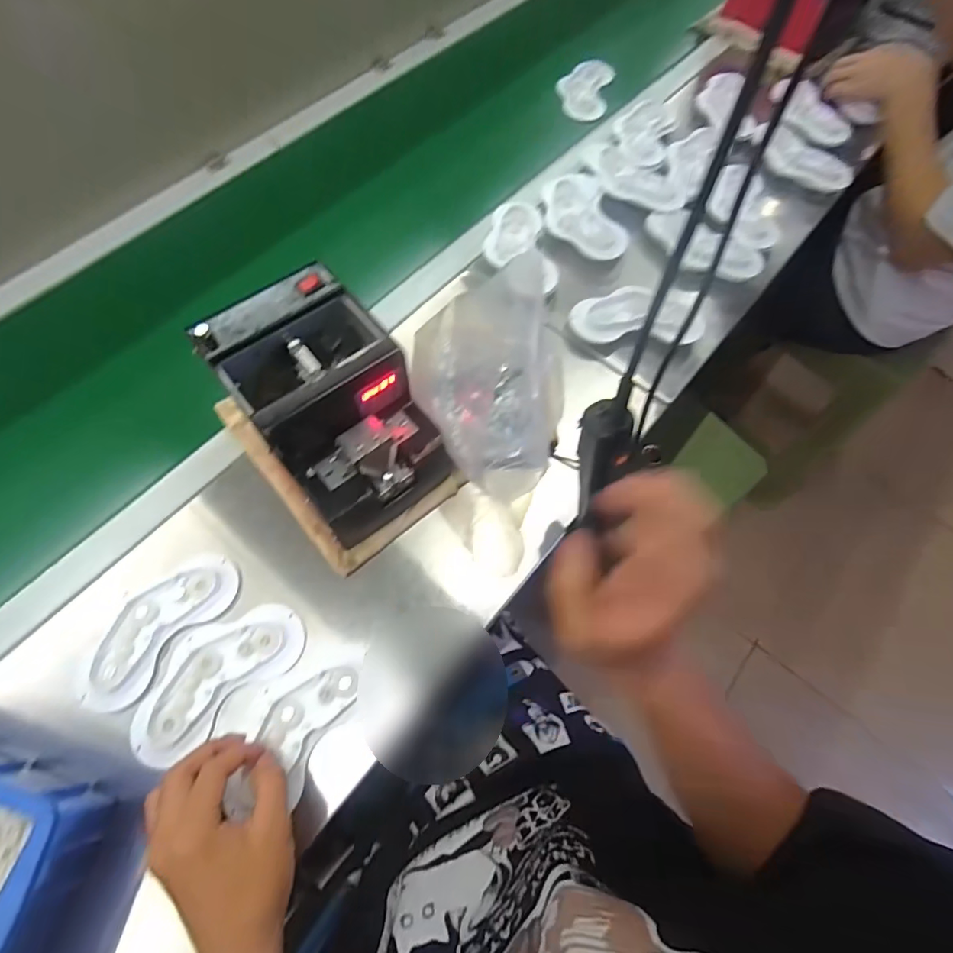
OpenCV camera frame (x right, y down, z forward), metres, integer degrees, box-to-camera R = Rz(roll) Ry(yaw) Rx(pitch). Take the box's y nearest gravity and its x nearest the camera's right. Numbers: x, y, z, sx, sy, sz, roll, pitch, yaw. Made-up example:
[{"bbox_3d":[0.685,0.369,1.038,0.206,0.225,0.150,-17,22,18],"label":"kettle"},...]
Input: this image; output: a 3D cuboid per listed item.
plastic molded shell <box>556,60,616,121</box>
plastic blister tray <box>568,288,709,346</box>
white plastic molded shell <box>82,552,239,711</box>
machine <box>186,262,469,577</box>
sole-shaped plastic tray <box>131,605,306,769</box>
[{"bbox_3d":[0.172,-0.619,0.792,0.083,0.016,0.138,15,66,4],"label":"plastic molded shell"},{"bbox_3d":[0.187,-0.189,0.584,0.151,0.024,0.070,-1,66,-3],"label":"plastic blister tray"},{"bbox_3d":[-0.278,0.128,0.435,0.064,0.014,0.146,35,69,13],"label":"white plastic molded shell"},{"bbox_3d":[-0.133,-0.047,0.448,0.143,0.168,0.204,-37,72,-17],"label":"machine"},{"bbox_3d":[-0.224,0.162,0.424,0.147,0.013,0.081,-41,73,-18],"label":"sole-shaped plastic tray"}]

